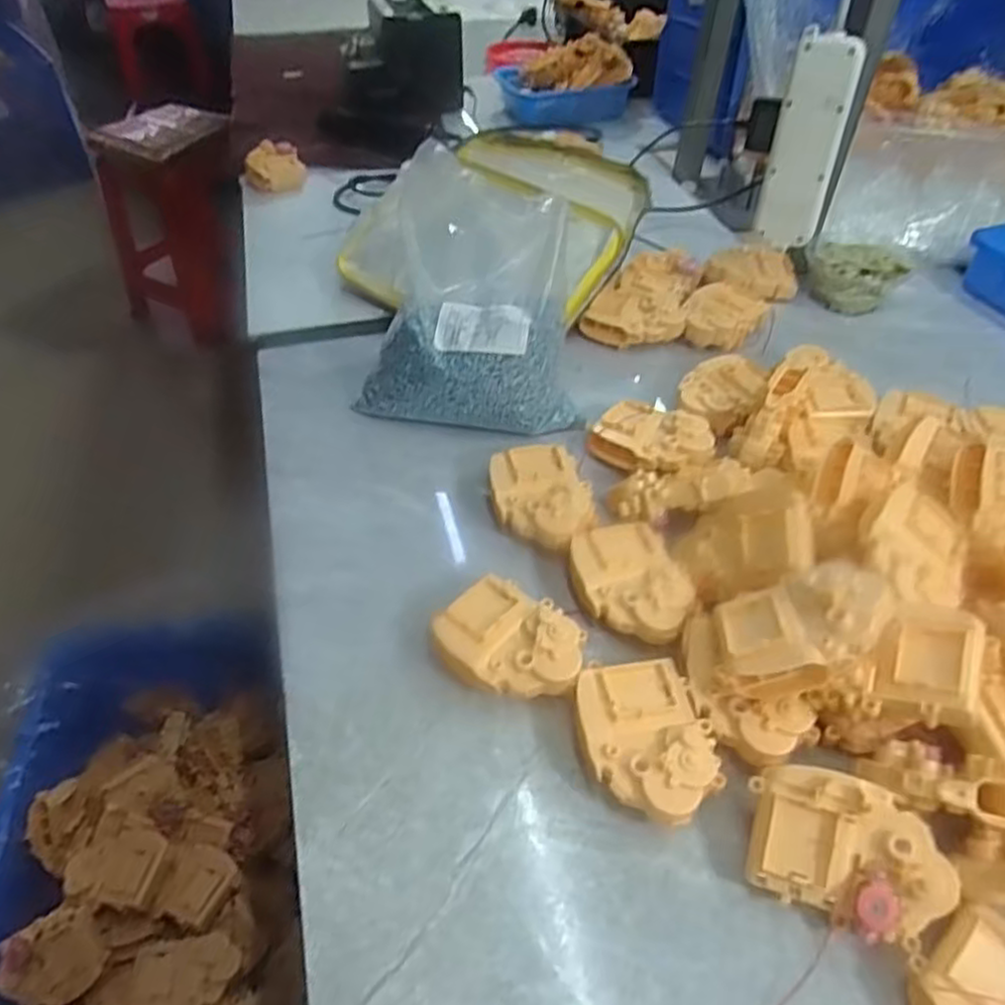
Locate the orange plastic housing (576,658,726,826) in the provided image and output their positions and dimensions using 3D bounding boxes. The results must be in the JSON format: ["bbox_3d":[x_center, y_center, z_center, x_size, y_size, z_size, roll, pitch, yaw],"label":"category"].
[{"bbox_3d":[0.086,0.142,0.436,0.074,0.033,0.096,-13,47,-14],"label":"orange plastic housing"}]

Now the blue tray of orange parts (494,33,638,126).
[{"bbox_3d":[0.102,-0.688,1.199,0.221,0.095,0.117,2,46,1],"label":"blue tray of orange parts"}]

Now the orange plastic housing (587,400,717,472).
[{"bbox_3d":[0.127,-0.051,0.615,0.097,0.032,0.064,26,51,22],"label":"orange plastic housing"}]

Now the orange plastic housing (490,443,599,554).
[{"bbox_3d":[0.030,-0.005,0.570,0.075,0.025,0.098,-1,46,-2],"label":"orange plastic housing"}]

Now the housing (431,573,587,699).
[{"bbox_3d":[0.006,0.092,0.478,0.092,0.031,0.074,26,51,22],"label":"housing"}]

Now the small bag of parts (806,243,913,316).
[{"bbox_3d":[0.380,-0.245,0.797,0.103,0.058,0.058,16,48,14],"label":"small bag of parts"}]

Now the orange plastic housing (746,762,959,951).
[{"bbox_3d":[0.183,0.182,0.382,0.097,0.026,0.070,14,78,14],"label":"orange plastic housing"}]

